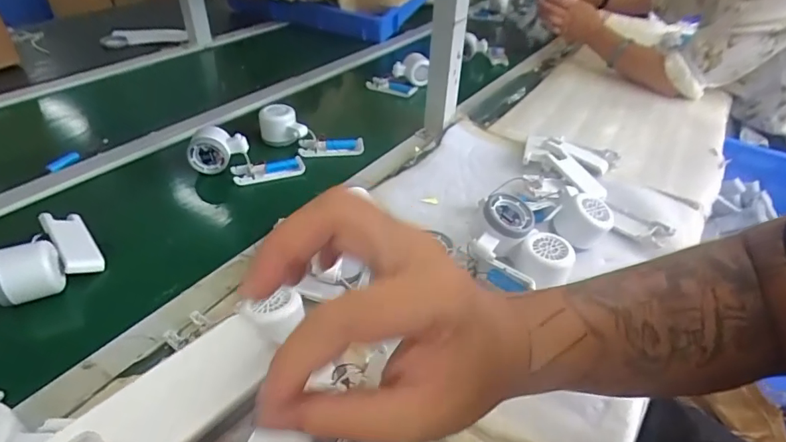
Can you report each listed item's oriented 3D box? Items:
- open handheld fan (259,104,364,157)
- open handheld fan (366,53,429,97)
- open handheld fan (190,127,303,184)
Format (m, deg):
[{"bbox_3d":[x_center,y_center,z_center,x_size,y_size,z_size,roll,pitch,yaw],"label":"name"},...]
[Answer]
[{"bbox_3d":[-0.139,-0.136,0.770,0.175,0.057,0.055,19,40,-2],"label":"open handheld fan"},{"bbox_3d":[0.019,-0.310,0.992,0.127,0.076,0.061,-15,42,-21],"label":"open handheld fan"},{"bbox_3d":[-0.221,-0.086,0.697,0.162,0.060,0.059,15,38,-7],"label":"open handheld fan"}]

